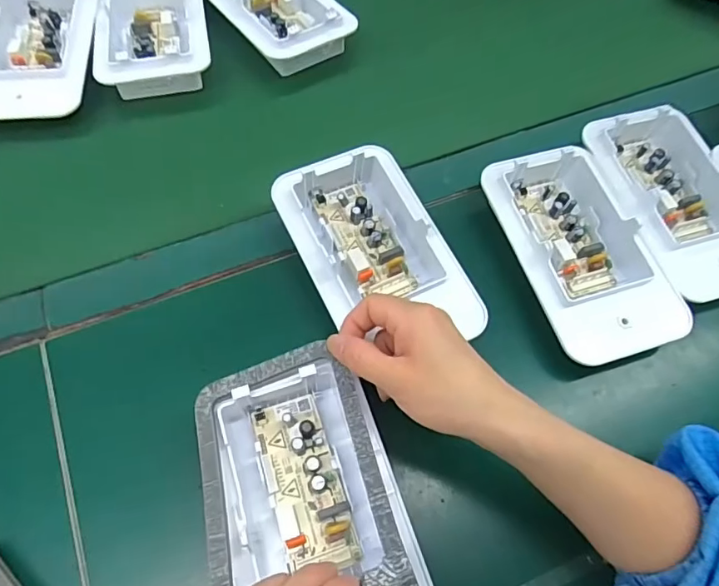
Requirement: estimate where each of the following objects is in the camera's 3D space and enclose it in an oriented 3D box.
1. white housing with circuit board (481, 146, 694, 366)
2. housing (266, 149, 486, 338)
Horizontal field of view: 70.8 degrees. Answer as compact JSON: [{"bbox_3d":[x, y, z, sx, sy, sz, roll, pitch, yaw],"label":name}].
[{"bbox_3d":[0.170,-0.032,0.386,0.101,0.041,0.168,-14,63,-11],"label":"white housing with circuit board"},{"bbox_3d":[0.013,-0.031,0.371,0.102,0.035,0.159,-22,65,-15],"label":"housing"}]

